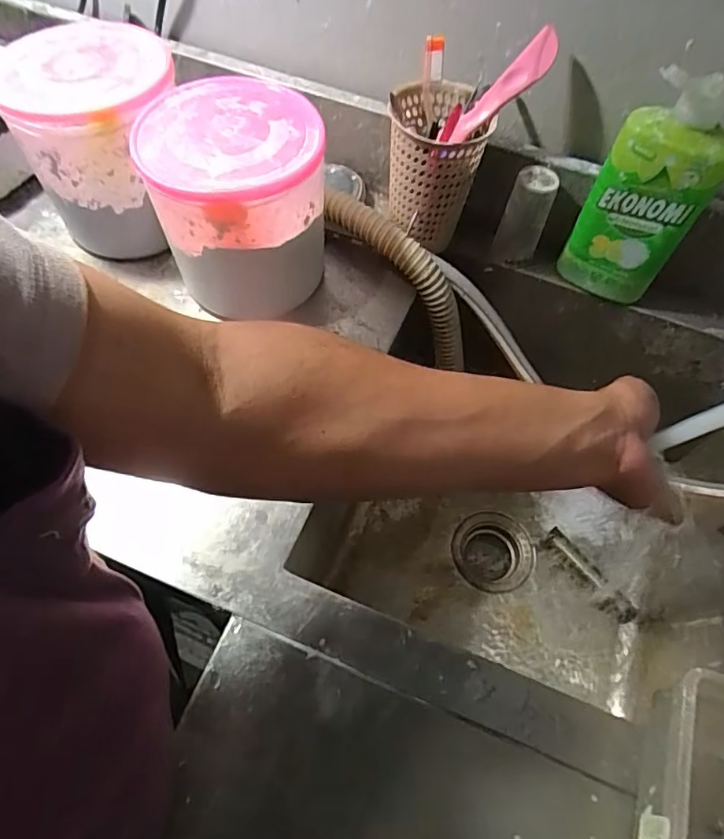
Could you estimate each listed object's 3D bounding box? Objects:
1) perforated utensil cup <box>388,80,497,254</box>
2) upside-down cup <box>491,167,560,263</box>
[{"bbox_3d":[0.072,-0.250,0.576,0.090,0.162,0.098,2,60,-3],"label":"perforated utensil cup"},{"bbox_3d":[0.171,-0.208,0.590,0.042,0.106,0.039,2,60,-3],"label":"upside-down cup"}]

